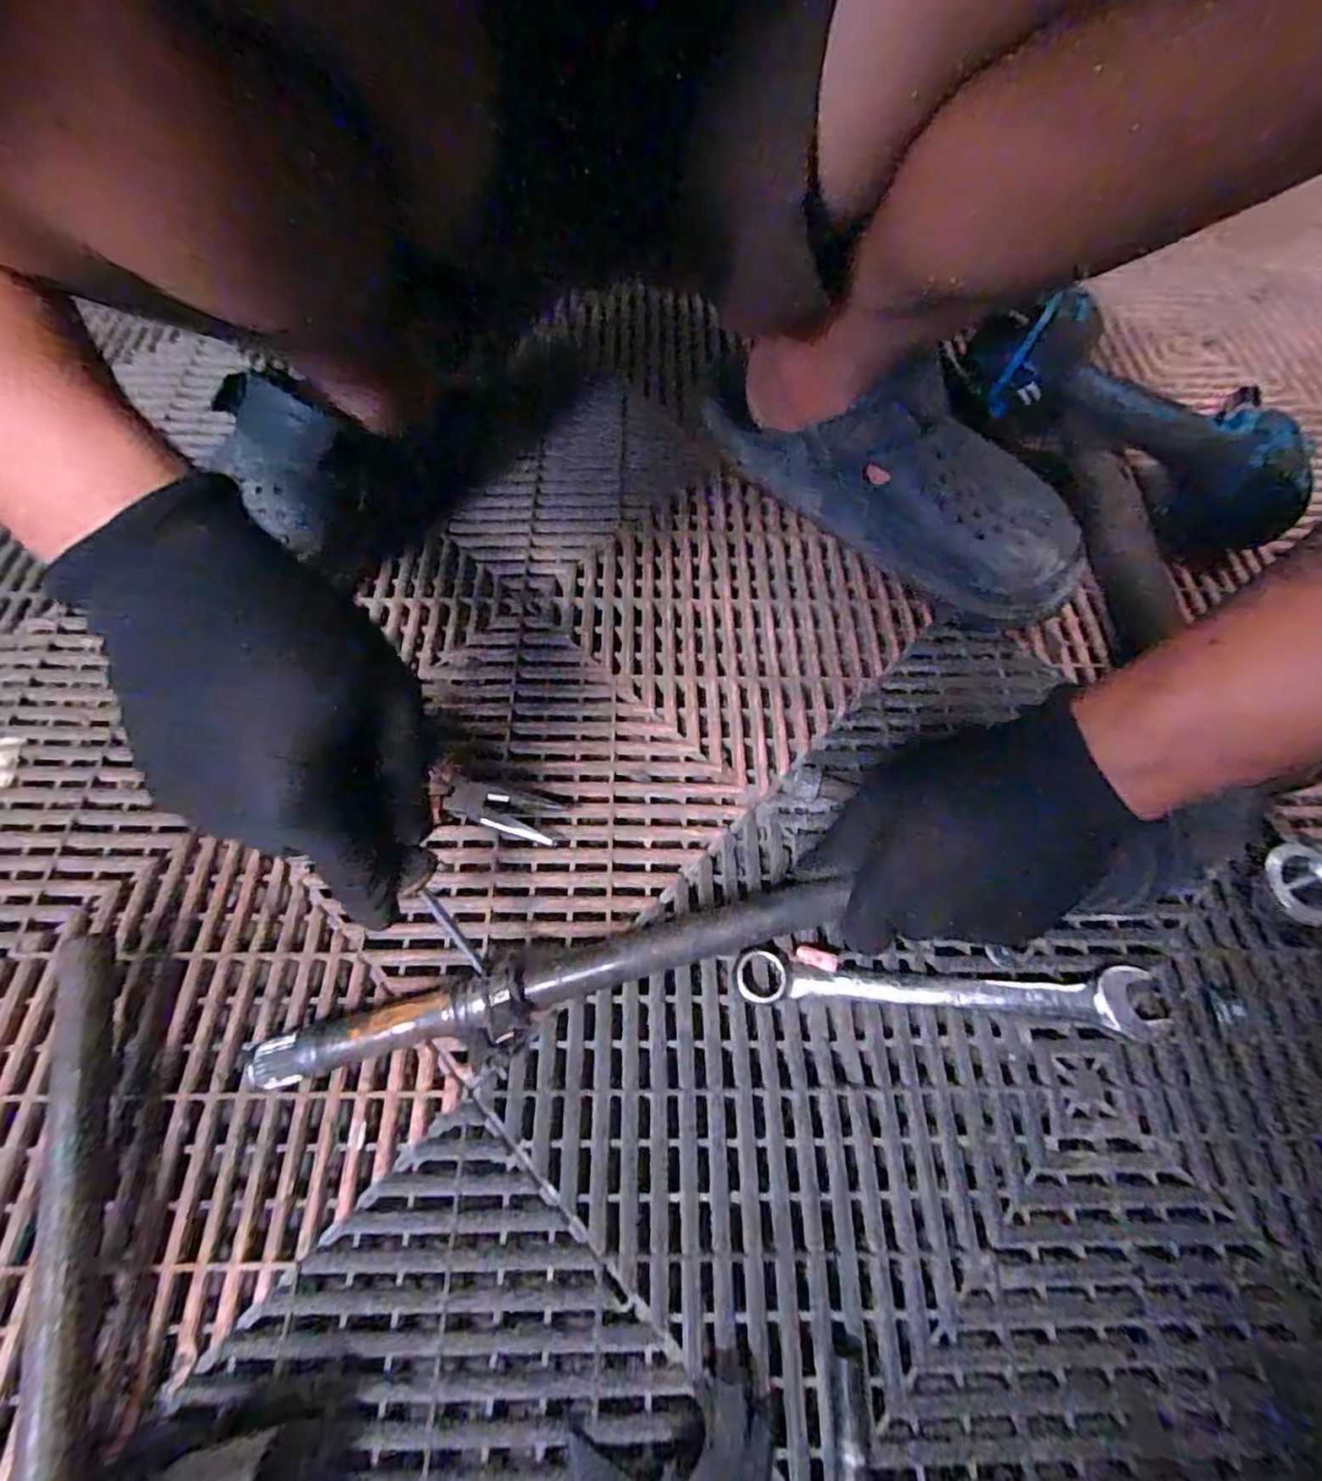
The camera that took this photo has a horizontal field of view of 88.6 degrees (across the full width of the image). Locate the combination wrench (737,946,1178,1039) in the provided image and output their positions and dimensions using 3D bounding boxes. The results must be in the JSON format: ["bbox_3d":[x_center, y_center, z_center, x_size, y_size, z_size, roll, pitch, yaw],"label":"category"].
[{"bbox_3d":[0.141,0.123,0.332,0.202,0.010,0.029,3,61,0],"label":"combination wrench"}]

